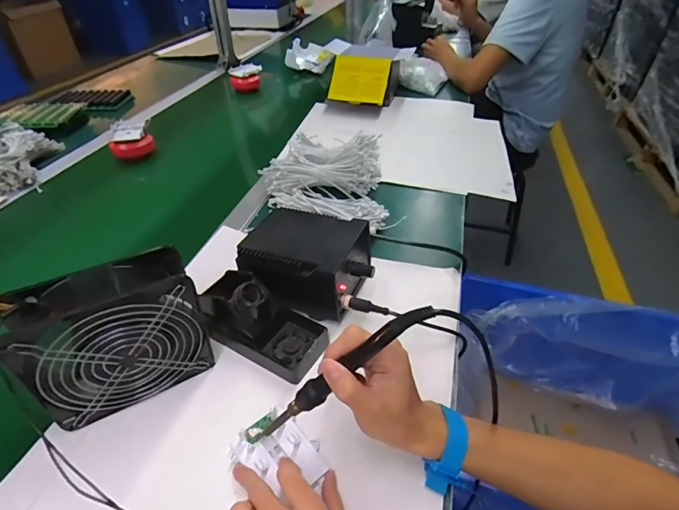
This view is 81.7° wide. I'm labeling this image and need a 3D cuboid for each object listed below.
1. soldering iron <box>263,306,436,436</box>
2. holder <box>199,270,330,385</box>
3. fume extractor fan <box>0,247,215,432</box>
[{"bbox_3d":[-0.001,0.097,0.323,0.015,0.193,0.018,28,28,-34],"label":"soldering iron"},{"bbox_3d":[-0.093,0.069,0.463,0.160,0.063,0.077,21,45,23],"label":"holder"},{"bbox_3d":[-0.214,0.086,0.392,0.159,0.163,0.061,-23,46,-25],"label":"fume extractor fan"}]

